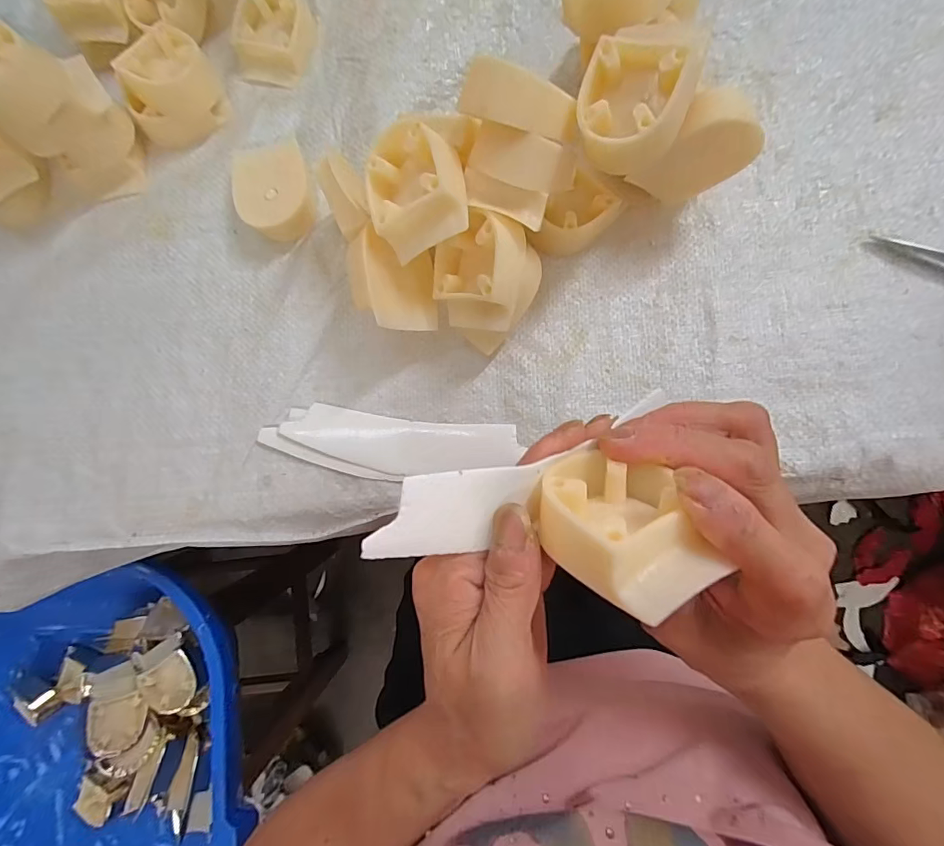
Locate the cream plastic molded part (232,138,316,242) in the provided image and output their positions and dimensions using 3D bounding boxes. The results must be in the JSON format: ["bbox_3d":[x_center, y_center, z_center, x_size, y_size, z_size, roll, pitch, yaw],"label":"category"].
[{"bbox_3d":[-0.129,-0.153,0.304,0.049,0.022,0.064,-17,83,2],"label":"cream plastic molded part"}]

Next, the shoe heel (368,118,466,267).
[{"bbox_3d":[-0.027,-0.119,0.236,0.048,0.028,0.057,-21,98,29],"label":"shoe heel"}]

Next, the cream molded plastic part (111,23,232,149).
[{"bbox_3d":[-0.201,-0.222,0.306,0.051,0.034,0.063,43,88,7],"label":"cream molded plastic part"}]

